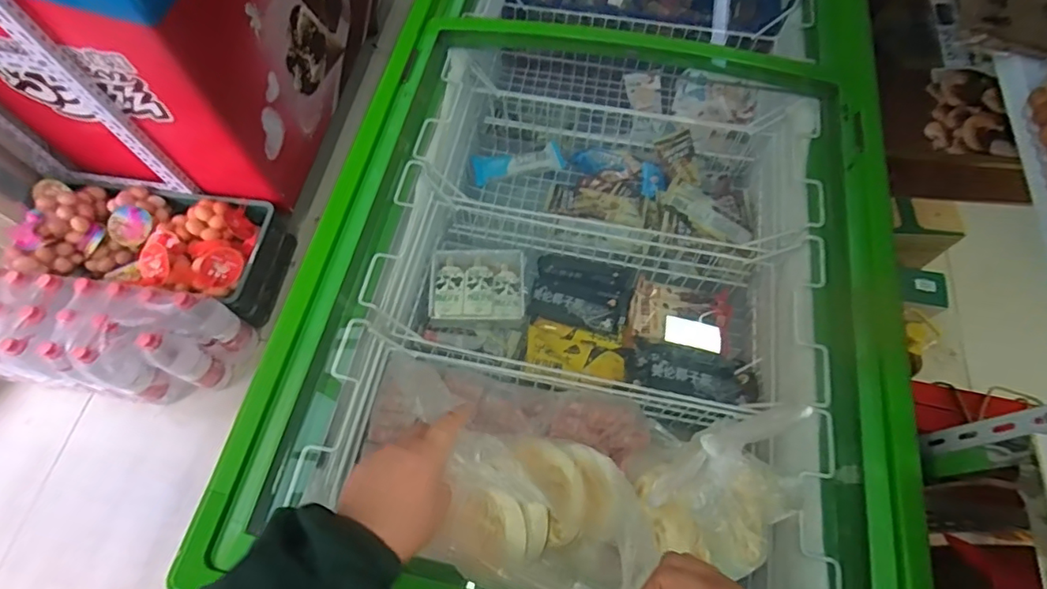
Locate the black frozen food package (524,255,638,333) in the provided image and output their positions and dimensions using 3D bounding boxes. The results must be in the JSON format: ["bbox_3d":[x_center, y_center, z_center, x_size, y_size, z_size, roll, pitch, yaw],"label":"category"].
[{"bbox_3d":[0.110,0.003,0.997,0.185,0.041,0.134,10,66,5],"label":"black frozen food package"}]

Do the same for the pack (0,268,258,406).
[{"bbox_3d":[-1.070,0.114,1.319,0.644,0.284,0.237,5,66,3],"label":"pack"}]

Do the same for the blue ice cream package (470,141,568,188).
[{"bbox_3d":[-0.012,-0.287,1.147,0.199,0.047,0.052,-18,67,-8],"label":"blue ice cream package"}]

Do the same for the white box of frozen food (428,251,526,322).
[{"bbox_3d":[-0.081,-0.014,0.963,0.169,0.055,0.152,-3,66,-1],"label":"white box of frozen food"}]

